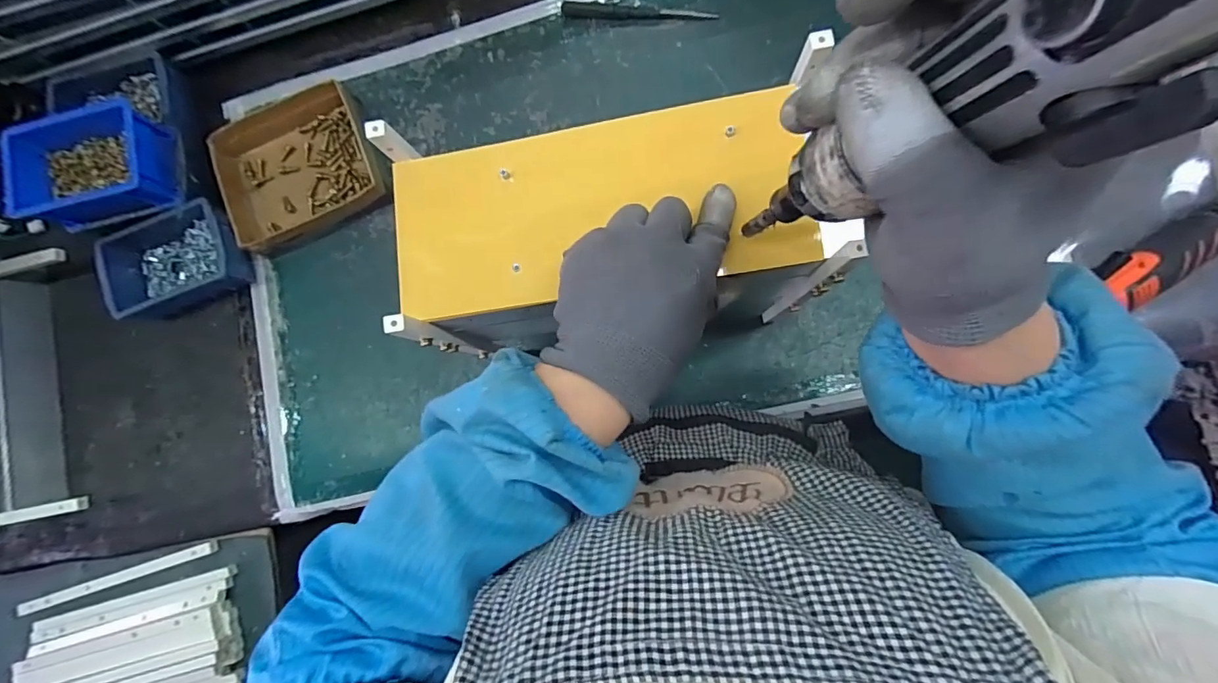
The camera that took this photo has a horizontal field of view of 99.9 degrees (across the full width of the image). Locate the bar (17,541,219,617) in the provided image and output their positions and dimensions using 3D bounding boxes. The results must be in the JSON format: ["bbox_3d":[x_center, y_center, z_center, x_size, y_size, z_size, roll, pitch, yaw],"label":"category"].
[{"bbox_3d":[-0.546,0.263,0.567,0.236,0.014,0.014,-19,83,4],"label":"bar"}]

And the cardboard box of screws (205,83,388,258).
[{"bbox_3d":[-0.349,-0.199,0.574,0.173,0.041,0.161,-18,83,4],"label":"cardboard box of screws"}]

